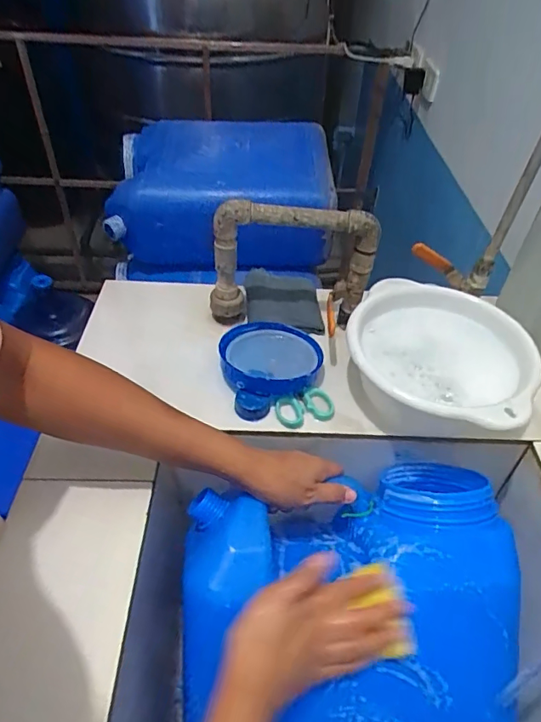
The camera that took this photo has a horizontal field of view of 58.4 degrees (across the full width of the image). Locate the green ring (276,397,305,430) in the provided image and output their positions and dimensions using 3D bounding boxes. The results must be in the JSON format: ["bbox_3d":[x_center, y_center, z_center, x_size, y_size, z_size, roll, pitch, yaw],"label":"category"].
[{"bbox_3d":[0.022,0.060,0.549,0.033,0.010,0.037,4,48,2],"label":"green ring"}]

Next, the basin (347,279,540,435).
[{"bbox_3d":[0.189,0.005,0.560,0.190,0.085,0.198,2,45,-2],"label":"basin"}]

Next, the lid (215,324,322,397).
[{"bbox_3d":[0.000,-0.006,0.586,0.119,0.029,0.113,2,45,-2],"label":"lid"}]

